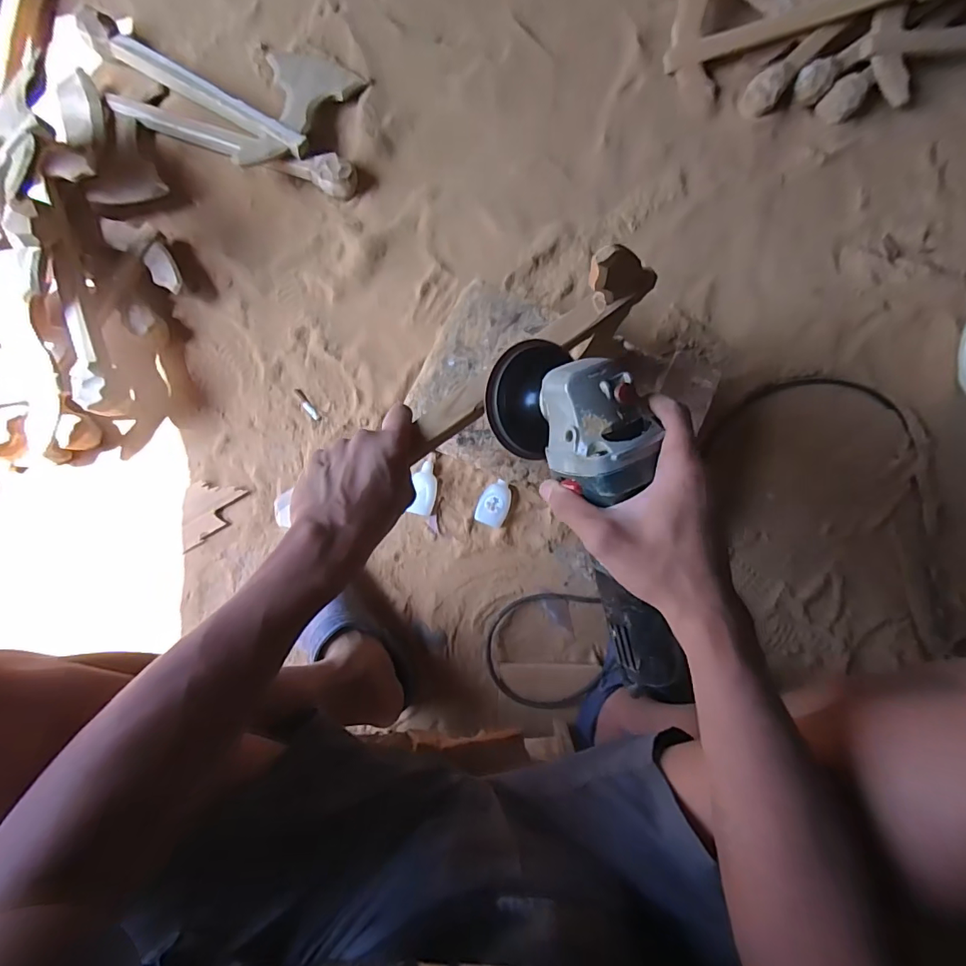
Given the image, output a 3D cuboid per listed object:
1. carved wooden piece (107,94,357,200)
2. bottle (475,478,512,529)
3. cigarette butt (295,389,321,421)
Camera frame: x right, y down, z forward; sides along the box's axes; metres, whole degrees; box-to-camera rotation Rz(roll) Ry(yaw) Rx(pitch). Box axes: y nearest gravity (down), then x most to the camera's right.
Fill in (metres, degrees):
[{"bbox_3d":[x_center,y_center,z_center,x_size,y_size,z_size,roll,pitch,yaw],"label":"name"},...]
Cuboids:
[{"bbox_3d":[-0.377,-0.513,0.737,0.374,0.040,0.050,17,87,1],"label":"carved wooden piece"},{"bbox_3d":[0.018,0.030,0.718,0.044,0.018,0.069,20,88,0],"label":"bottle"},{"bbox_3d":[-0.269,-0.119,0.741,0.012,0.004,0.060,-40,89,-2],"label":"cigarette butt"}]

